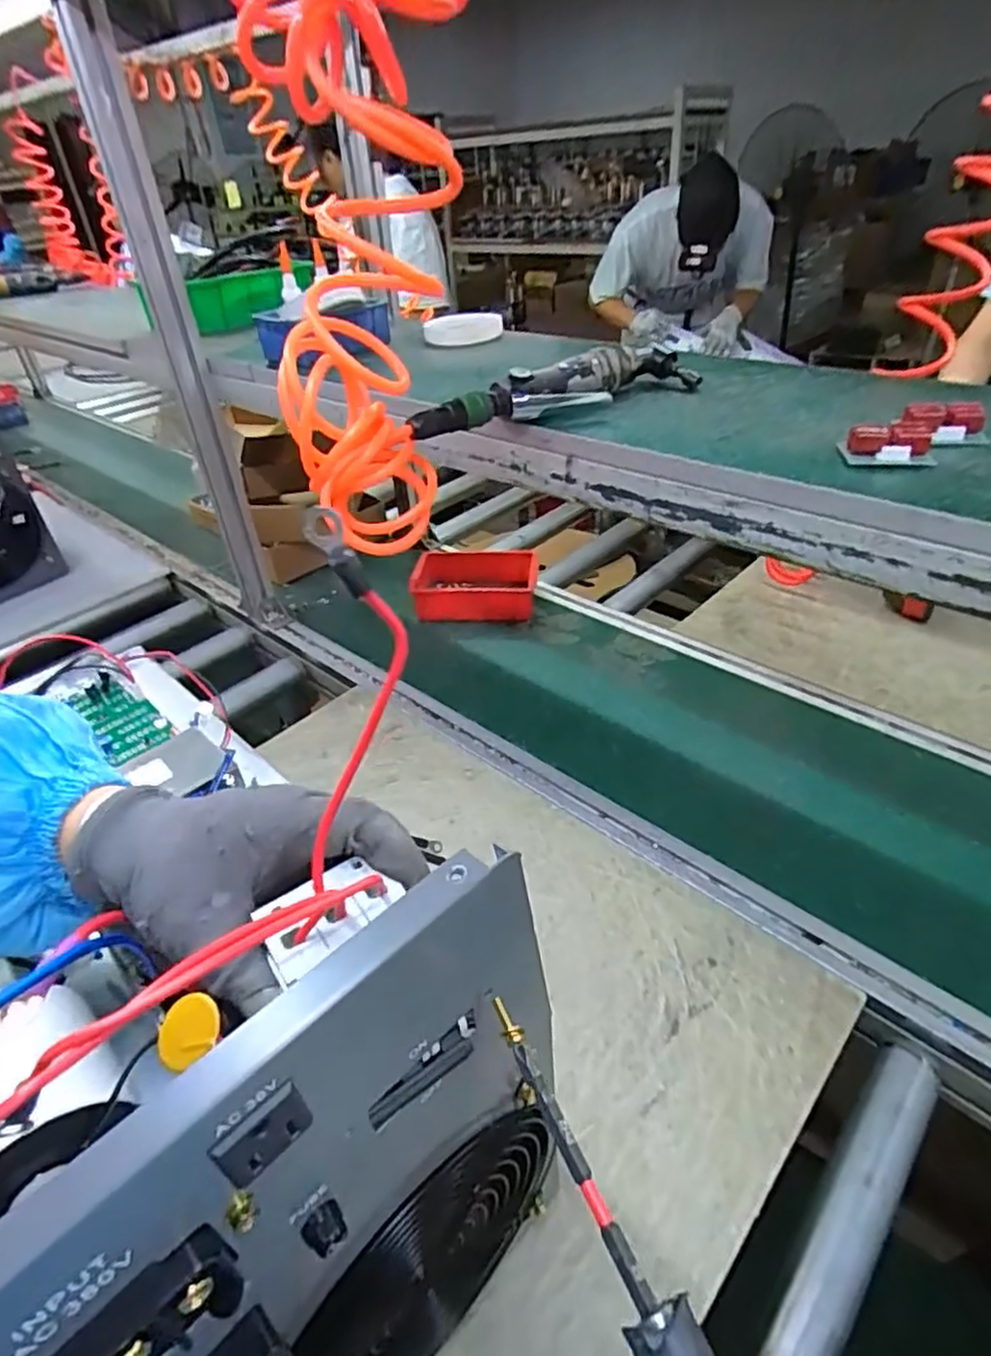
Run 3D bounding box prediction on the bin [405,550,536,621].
[{"bbox_3d":[-0.035,-0.144,1.119,0.195,0.065,0.149,0,38,7],"label":"bin"}]

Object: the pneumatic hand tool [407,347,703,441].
[{"bbox_3d":[0.056,-0.253,0.609,0.291,0.043,0.059,-23,41,-22],"label":"pneumatic hand tool"}]

